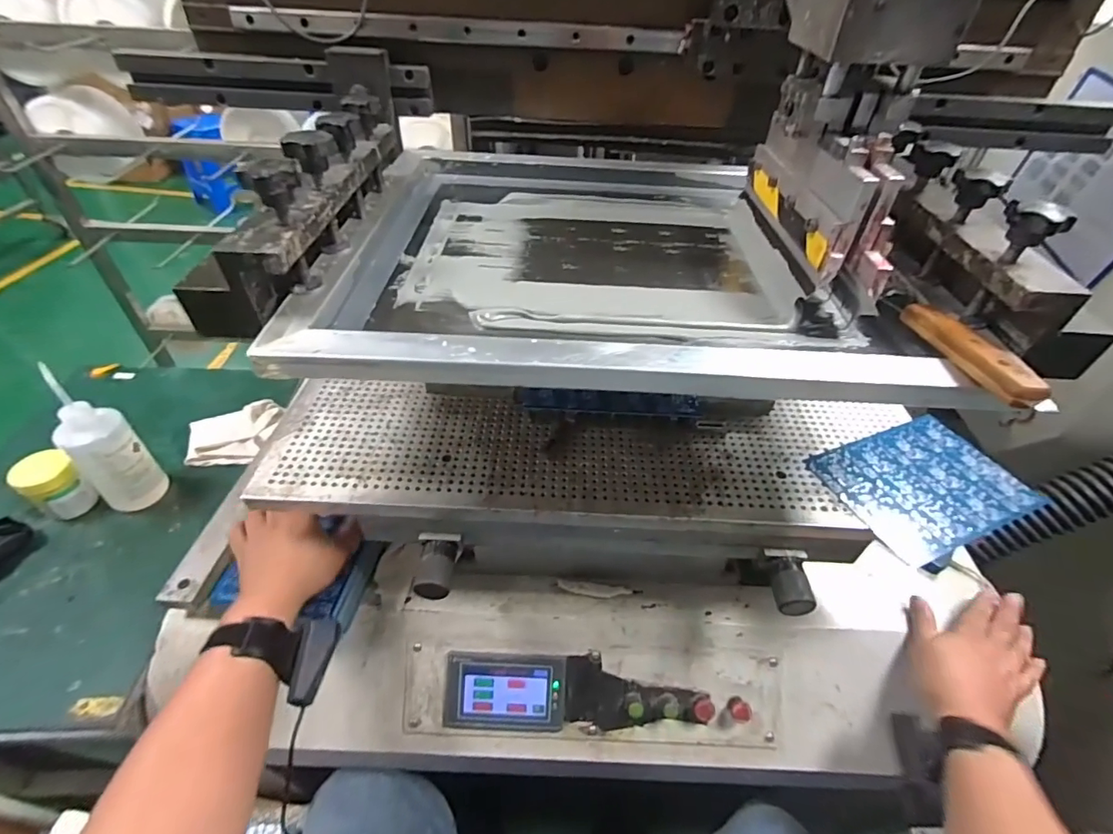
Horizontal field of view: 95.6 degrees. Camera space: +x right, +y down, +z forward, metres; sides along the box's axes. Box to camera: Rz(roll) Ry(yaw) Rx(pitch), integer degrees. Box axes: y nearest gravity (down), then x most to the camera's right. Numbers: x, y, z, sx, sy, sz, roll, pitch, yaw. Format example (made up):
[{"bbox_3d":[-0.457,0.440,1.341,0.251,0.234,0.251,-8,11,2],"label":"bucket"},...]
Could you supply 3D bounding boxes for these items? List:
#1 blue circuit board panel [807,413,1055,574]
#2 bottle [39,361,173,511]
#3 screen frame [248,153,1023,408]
[{"bbox_3d":[0.373,0.068,0.516,0.186,0.008,0.137,-16,47,-17],"label":"blue circuit board panel"},{"bbox_3d":[-0.597,0.045,0.671,0.063,0.208,0.073,31,48,25],"label":"bottle"},{"bbox_3d":[0.056,-0.169,0.483,0.494,0.038,0.452,4,43,-2],"label":"screen frame"}]

